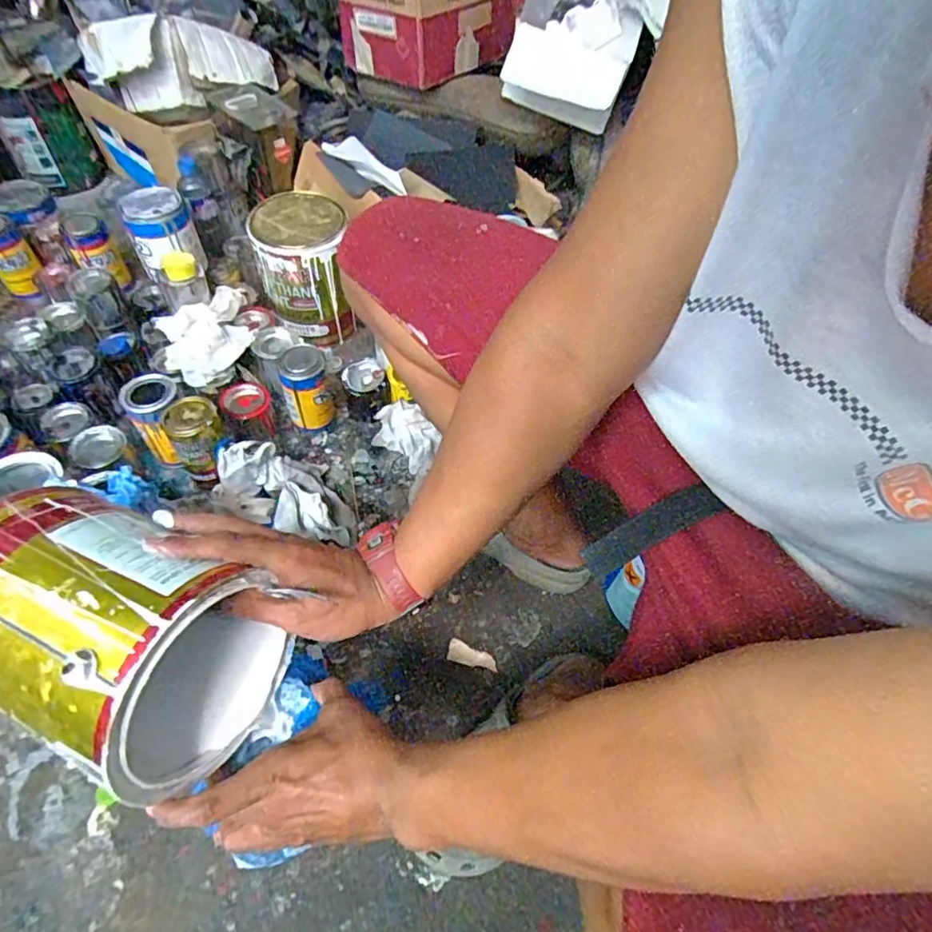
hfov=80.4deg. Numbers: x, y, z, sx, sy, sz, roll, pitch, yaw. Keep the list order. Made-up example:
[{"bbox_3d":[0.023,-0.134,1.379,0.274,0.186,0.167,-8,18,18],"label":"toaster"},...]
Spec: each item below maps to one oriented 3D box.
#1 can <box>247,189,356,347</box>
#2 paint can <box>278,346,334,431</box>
[{"bbox_3d":[-0.282,-0.346,0.982,0.153,0.199,0.155,-10,57,-11],"label":"can"},{"bbox_3d":[-0.254,-0.122,0.883,0.071,0.135,0.072,-10,56,-10],"label":"paint can"}]

